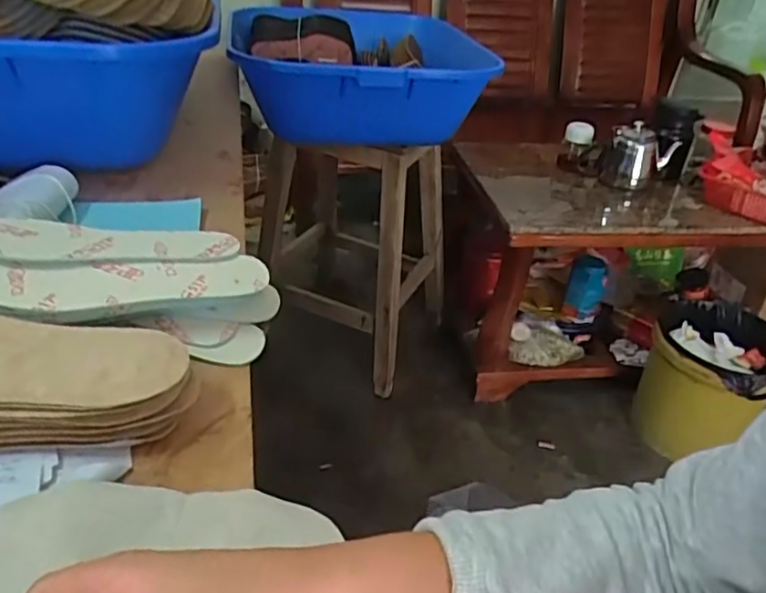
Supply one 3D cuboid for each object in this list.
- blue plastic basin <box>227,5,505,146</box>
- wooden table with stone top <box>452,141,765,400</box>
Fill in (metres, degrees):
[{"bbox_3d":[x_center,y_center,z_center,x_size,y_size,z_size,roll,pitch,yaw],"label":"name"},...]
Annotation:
[{"bbox_3d":[-0.069,-0.504,1.403,0.503,0.180,0.722,-2,34,-12],"label":"blue plastic basin"},{"bbox_3d":[0.635,-0.085,1.558,0.830,0.429,0.439,2,33,-7],"label":"wooden table with stone top"}]

